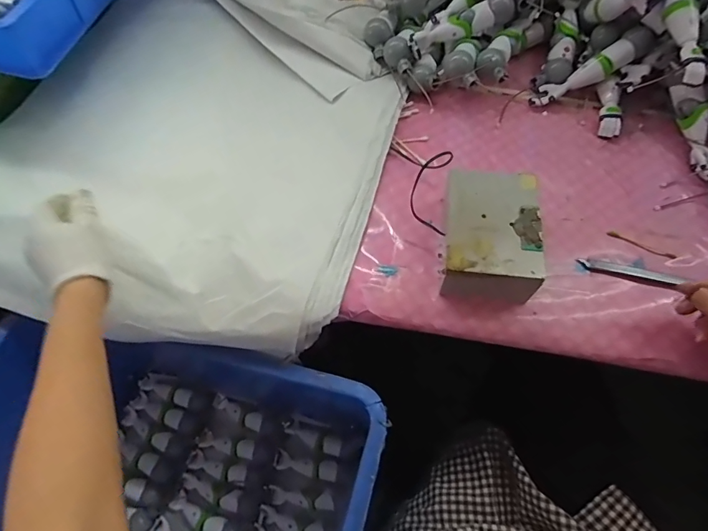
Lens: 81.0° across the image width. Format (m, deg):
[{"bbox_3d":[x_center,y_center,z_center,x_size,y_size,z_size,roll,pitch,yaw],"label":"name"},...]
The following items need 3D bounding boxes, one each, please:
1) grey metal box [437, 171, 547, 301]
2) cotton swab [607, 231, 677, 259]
[{"bbox_3d":[0.140,-0.028,0.431,0.093,0.058,0.130,5,63,5],"label":"grey metal box"},{"bbox_3d":[0.317,-0.023,0.457,0.072,0.006,0.007,22,66,13],"label":"cotton swab"}]

